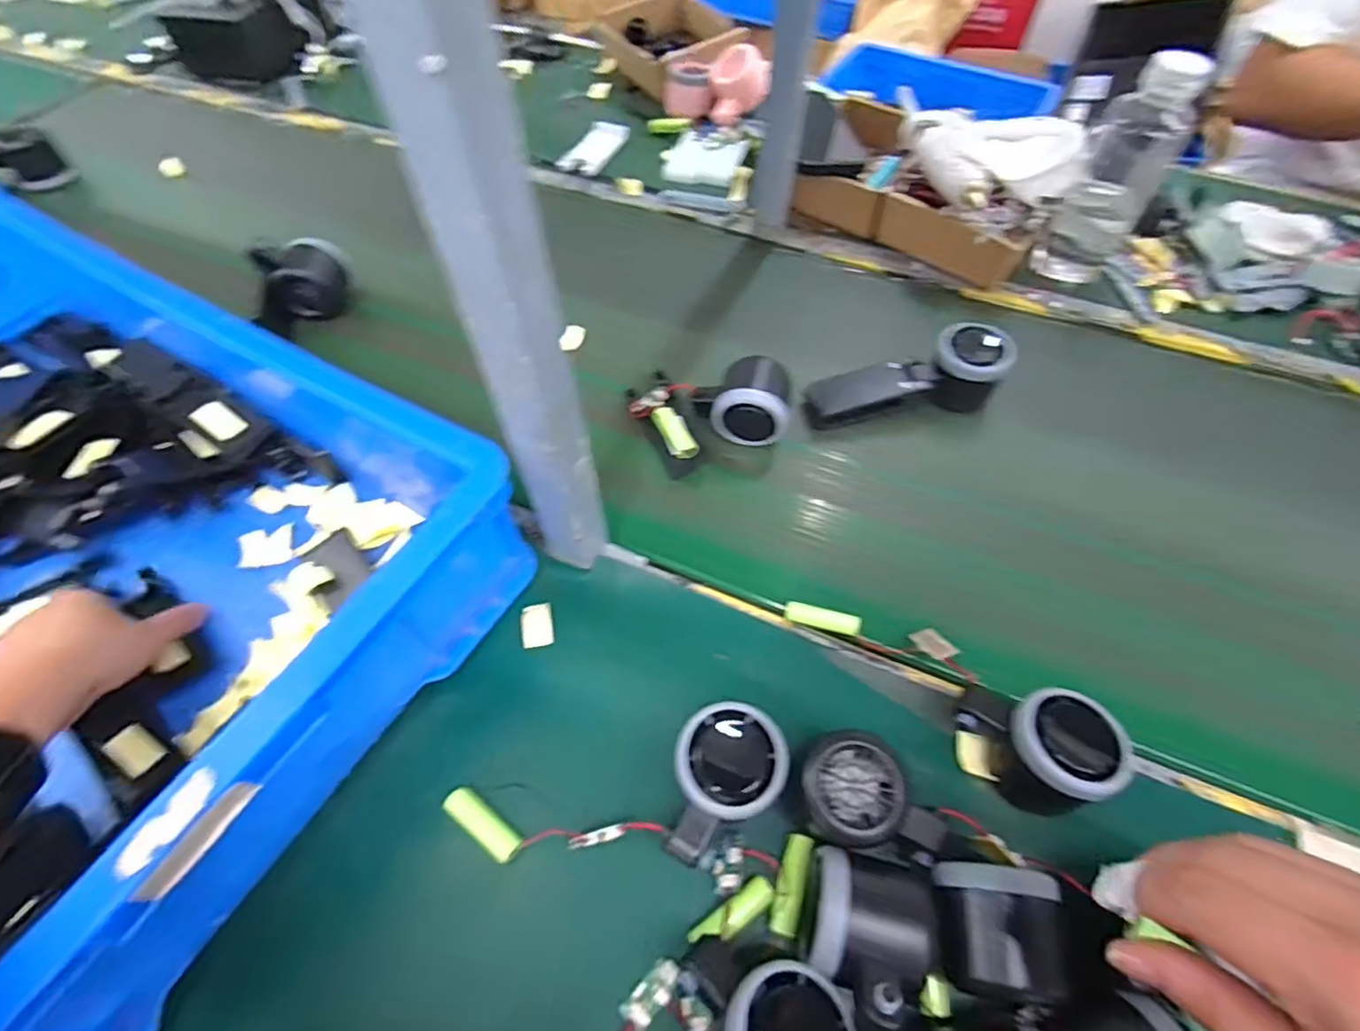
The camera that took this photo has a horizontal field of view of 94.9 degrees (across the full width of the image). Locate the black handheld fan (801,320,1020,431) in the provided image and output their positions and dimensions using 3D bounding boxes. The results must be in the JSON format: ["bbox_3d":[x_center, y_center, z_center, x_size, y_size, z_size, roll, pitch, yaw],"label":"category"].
[{"bbox_3d":[0.192,-0.113,0.534,0.167,0.041,0.062,-14,58,7],"label":"black handheld fan"}]

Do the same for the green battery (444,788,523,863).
[{"bbox_3d":[-0.112,0.176,0.355,0.049,0.013,0.017,33,64,19],"label":"green battery"}]

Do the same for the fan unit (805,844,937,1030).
[{"bbox_3d":[0.091,0.204,0.299,0.059,0.056,0.074,16,59,10],"label":"fan unit"}]

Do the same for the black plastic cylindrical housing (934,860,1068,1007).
[{"bbox_3d":[0.157,0.209,0.317,0.052,0.052,0.056,5,58,4],"label":"black plastic cylindrical housing"}]

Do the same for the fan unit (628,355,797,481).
[{"bbox_3d":[0.023,-0.086,0.520,0.133,0.050,0.088,3,58,2],"label":"fan unit"}]

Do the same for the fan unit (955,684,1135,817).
[{"bbox_3d":[0.203,0.134,0.362,0.076,0.056,0.058,9,58,6],"label":"fan unit"}]

